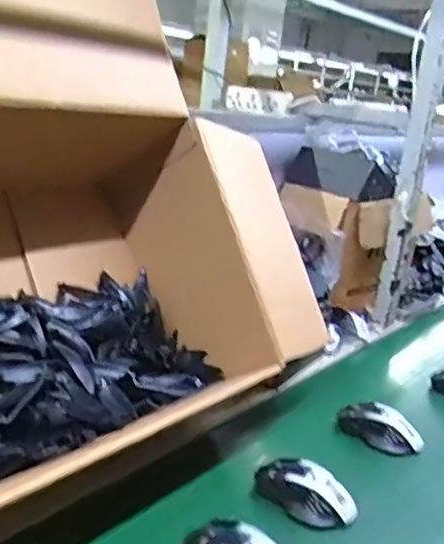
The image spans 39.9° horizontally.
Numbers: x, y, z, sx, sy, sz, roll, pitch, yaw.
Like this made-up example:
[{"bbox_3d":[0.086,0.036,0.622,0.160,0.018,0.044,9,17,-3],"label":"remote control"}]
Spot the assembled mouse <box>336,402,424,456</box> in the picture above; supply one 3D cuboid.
[{"bbox_3d":[0.217,0.212,0.849,0.123,0.038,0.050,16,20,28],"label":"assembled mouse"}]

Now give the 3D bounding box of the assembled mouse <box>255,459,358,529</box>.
[{"bbox_3d":[0.092,0.247,0.690,0.118,0.039,0.057,16,20,28],"label":"assembled mouse"}]

